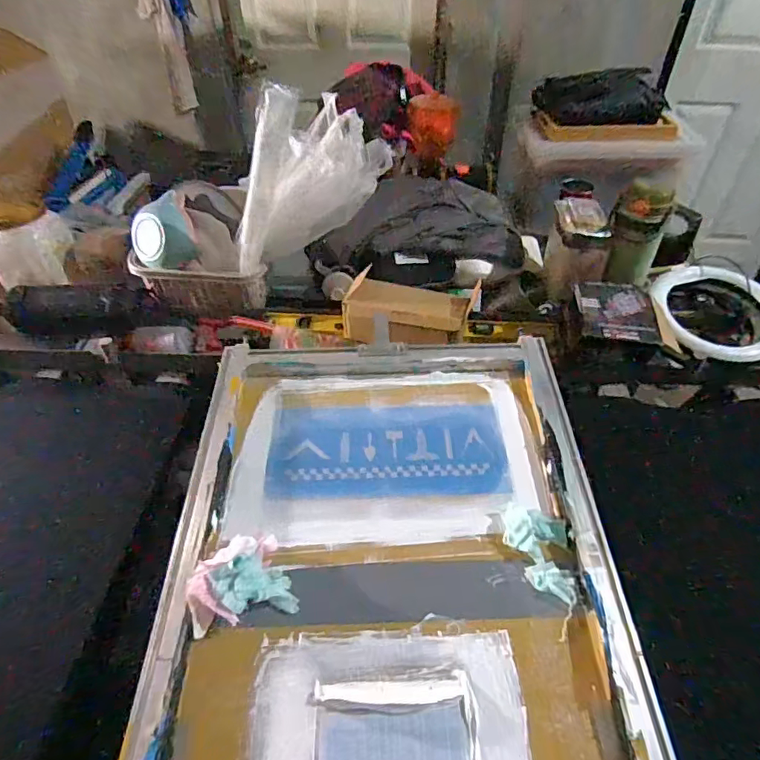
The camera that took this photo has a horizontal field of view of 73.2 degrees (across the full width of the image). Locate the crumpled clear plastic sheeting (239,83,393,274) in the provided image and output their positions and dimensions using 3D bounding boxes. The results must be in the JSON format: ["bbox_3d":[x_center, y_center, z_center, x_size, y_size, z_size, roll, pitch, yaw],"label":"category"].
[{"bbox_3d":[-0.129,-0.368,0.937,0.305,0.285,0.094,-31,56,-23],"label":"crumpled clear plastic sheeting"}]

